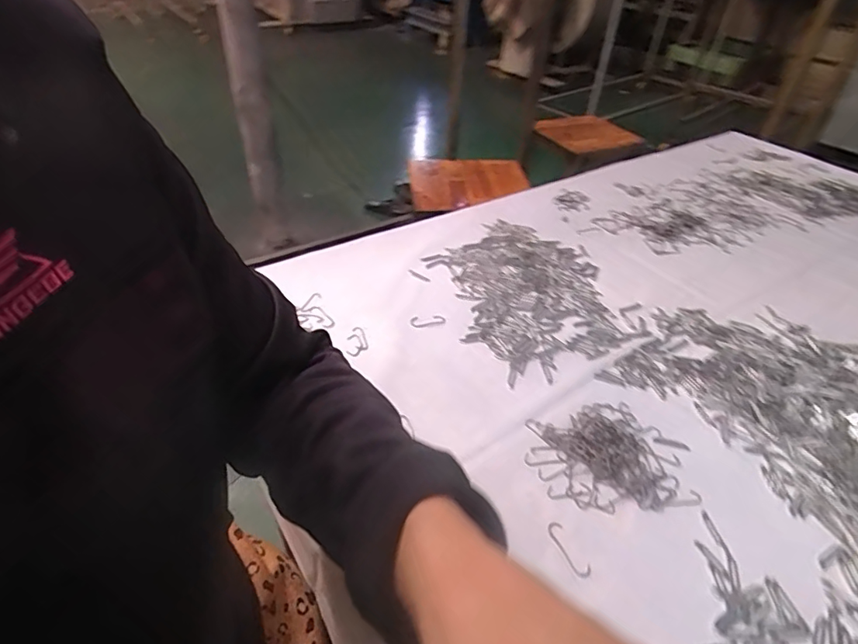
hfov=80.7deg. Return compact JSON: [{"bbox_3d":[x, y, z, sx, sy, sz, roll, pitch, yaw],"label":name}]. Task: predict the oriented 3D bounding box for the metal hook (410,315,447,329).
[{"bbox_3d":[-0.001,-0.001,0.607,0.043,0.004,0.021,-6,41,-12],"label":"metal hook"}]

